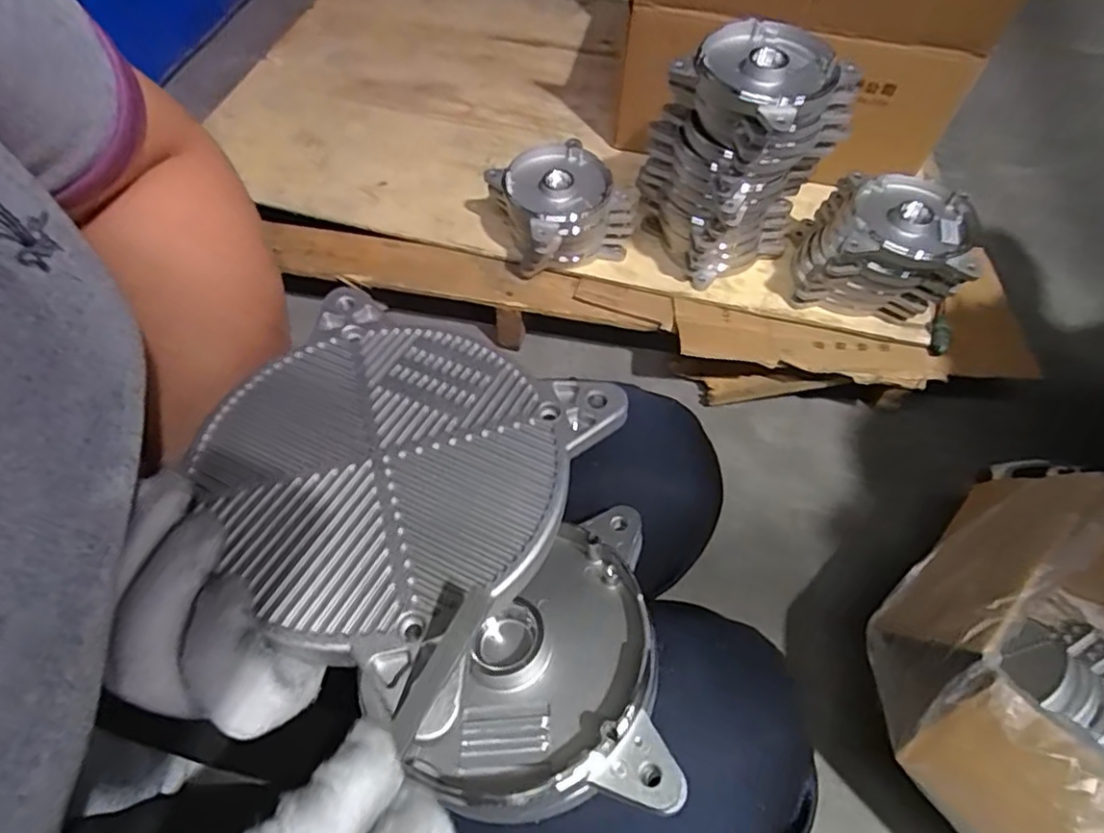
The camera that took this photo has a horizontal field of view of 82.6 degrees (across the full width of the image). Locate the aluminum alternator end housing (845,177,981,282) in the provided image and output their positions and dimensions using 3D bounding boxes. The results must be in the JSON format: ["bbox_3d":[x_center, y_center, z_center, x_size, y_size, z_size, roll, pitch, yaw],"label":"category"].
[{"bbox_3d":[0.403,-0.216,0.698,0.141,0.031,0.135,15,60,8],"label":"aluminum alternator end housing"}]

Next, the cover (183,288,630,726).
[{"bbox_3d":[-0.063,0.016,0.234,0.133,0.018,0.131,27,62,15],"label":"cover"}]

